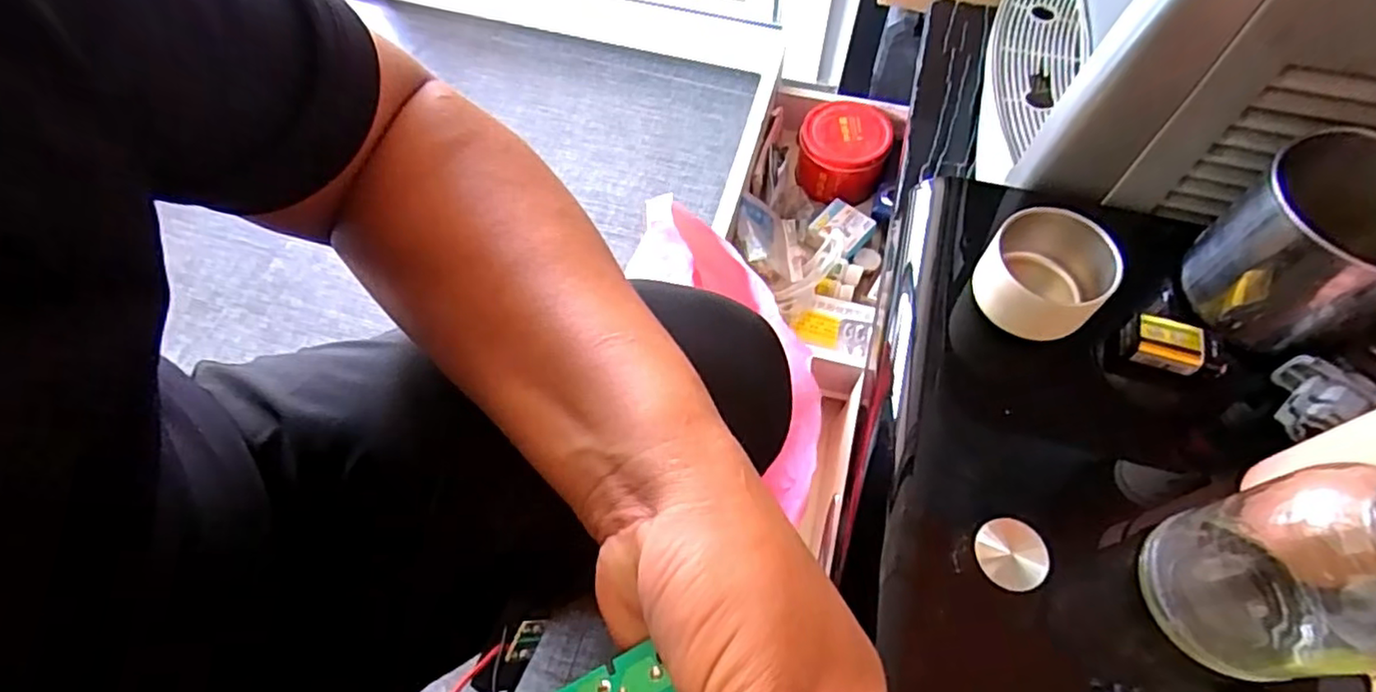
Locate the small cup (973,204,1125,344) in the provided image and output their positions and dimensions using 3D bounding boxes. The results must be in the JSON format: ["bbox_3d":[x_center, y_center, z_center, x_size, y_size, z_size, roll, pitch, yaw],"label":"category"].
[{"bbox_3d":[0.200,-0.040,0.376,0.063,0.051,0.060,0,61,0],"label":"small cup"}]

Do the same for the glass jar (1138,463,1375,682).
[{"bbox_3d":[0.259,0.095,0.258,0.071,0.124,0.061,15,62,8],"label":"glass jar"}]

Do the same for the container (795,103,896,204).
[{"bbox_3d":[0.176,-0.220,0.762,0.096,0.083,0.095,0,61,0],"label":"container"}]

